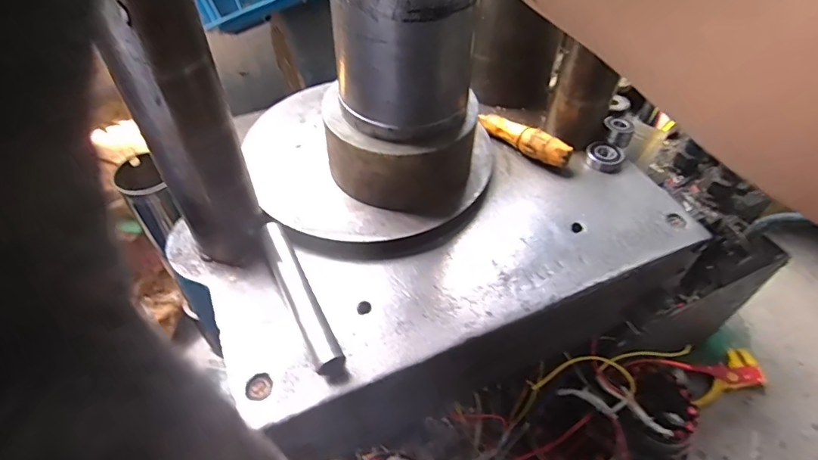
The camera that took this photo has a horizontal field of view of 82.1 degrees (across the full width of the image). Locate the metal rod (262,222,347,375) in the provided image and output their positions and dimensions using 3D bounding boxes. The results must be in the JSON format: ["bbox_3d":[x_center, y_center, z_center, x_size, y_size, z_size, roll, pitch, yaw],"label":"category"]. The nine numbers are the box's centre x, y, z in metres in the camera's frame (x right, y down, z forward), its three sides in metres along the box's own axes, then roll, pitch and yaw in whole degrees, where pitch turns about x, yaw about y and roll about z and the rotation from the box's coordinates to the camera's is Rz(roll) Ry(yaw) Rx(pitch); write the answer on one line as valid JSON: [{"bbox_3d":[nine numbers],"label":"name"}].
[{"bbox_3d":[-0.092,0.054,0.392,0.023,0.020,0.152,-22,53,-18],"label":"metal rod"}]

